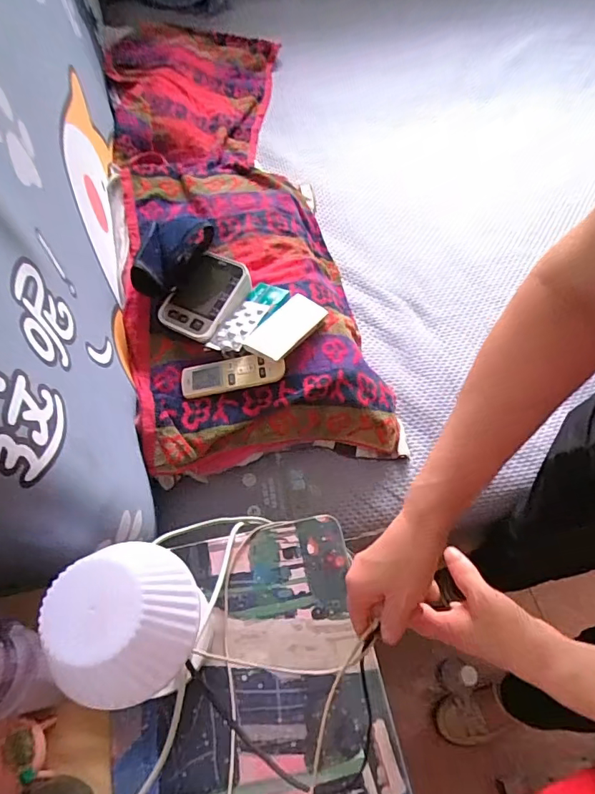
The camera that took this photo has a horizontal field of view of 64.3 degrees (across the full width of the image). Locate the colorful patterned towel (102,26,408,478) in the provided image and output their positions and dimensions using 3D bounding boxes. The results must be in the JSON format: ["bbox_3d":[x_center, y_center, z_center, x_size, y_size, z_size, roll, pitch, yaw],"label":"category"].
[{"bbox_3d":[-0.167,-0.400,0.963,0.399,0.161,1.154,-13,61,-10],"label":"colorful patterned towel"}]

